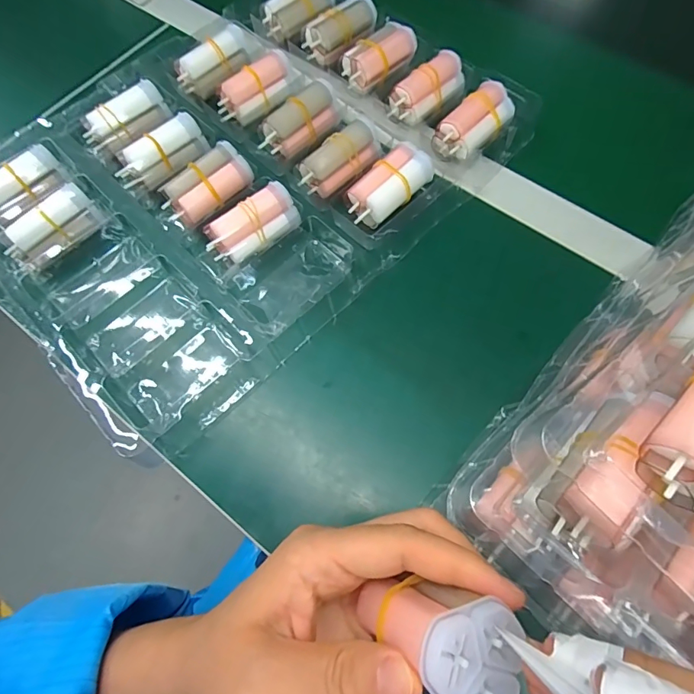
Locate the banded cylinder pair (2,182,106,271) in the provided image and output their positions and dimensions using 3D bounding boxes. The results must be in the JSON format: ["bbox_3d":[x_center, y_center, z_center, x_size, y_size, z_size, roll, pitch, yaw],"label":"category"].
[{"bbox_3d":[-0.204,-0.082,0.311,0.063,0.031,0.023,-38,71,-12],"label":"banded cylinder pair"}]

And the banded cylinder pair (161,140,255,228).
[{"bbox_3d":[-0.102,-0.117,0.327,0.034,0.025,0.067,40,75,17],"label":"banded cylinder pair"}]

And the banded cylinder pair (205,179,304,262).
[{"bbox_3d":[-0.067,-0.086,0.321,0.067,0.028,0.028,-35,70,-11],"label":"banded cylinder pair"}]

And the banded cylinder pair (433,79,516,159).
[{"bbox_3d":[0.102,-0.176,0.350,0.035,0.026,0.068,40,75,16],"label":"banded cylinder pair"}]

